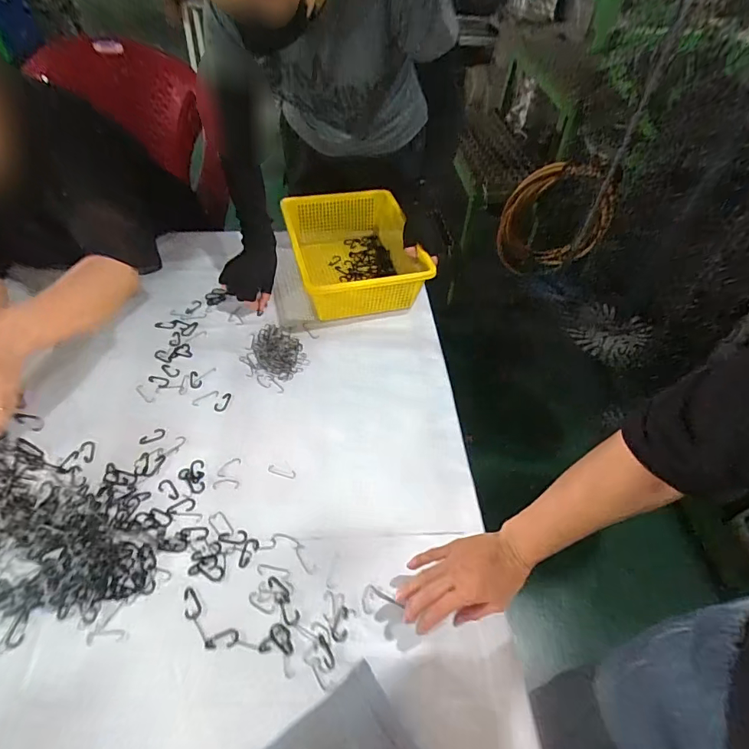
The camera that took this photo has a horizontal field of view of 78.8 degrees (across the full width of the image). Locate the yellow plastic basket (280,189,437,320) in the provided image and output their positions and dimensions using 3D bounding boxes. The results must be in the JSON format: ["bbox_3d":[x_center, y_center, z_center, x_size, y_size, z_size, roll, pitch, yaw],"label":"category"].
[{"bbox_3d":[-0.039,-0.238,0.913,0.243,0.107,0.289,-8,51,-11],"label":"yellow plastic basket"}]

